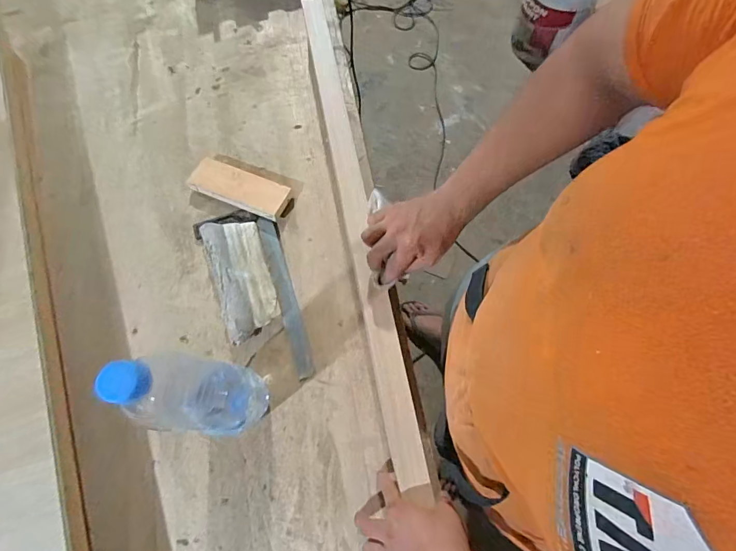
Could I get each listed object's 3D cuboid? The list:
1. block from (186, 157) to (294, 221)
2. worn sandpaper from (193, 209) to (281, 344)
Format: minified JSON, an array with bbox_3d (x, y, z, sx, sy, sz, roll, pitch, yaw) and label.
[{"bbox_3d":[-0.219,-0.150,0.709,0.174,0.030,0.065,22,72,6],"label":"block"},{"bbox_3d":[-0.204,-0.012,0.658,0.107,0.043,0.228,-21,73,-7],"label":"worn sandpaper"}]

